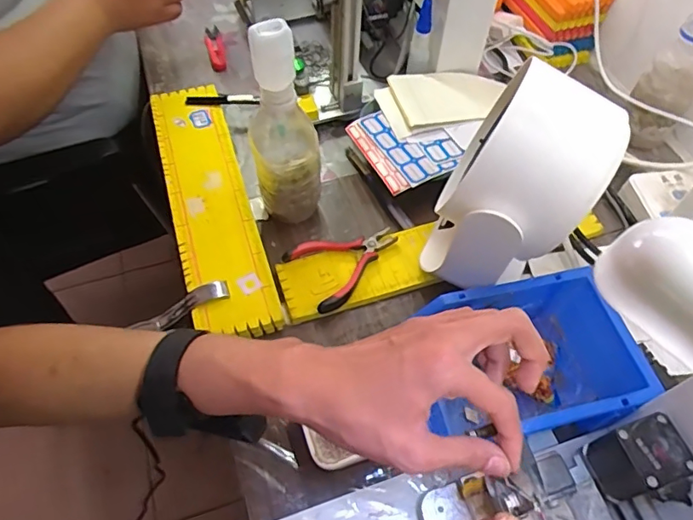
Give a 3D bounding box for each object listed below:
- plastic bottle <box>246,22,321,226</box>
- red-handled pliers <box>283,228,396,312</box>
[{"bbox_3d":[-0.062,-0.122,0.508,0.062,0.231,0.063,-13,58,-10],"label":"plastic bottle"},{"bbox_3d":[0.004,-0.001,0.535,0.114,0.013,0.078,-27,59,-20],"label":"red-handled pliers"}]

